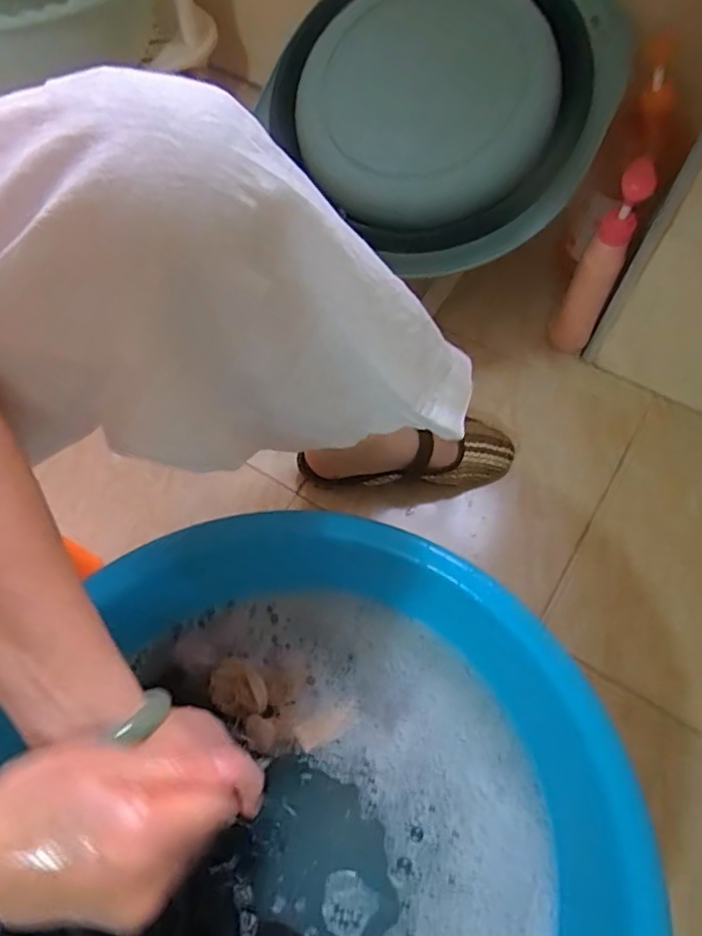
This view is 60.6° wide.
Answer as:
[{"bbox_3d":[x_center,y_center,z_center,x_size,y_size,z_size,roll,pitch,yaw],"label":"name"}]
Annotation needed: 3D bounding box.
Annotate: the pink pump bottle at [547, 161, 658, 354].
[{"bbox_3d":[0.283,-0.227,0.687,0.050,0.222,0.067,26,66,13],"label":"pink pump bottle"}]

